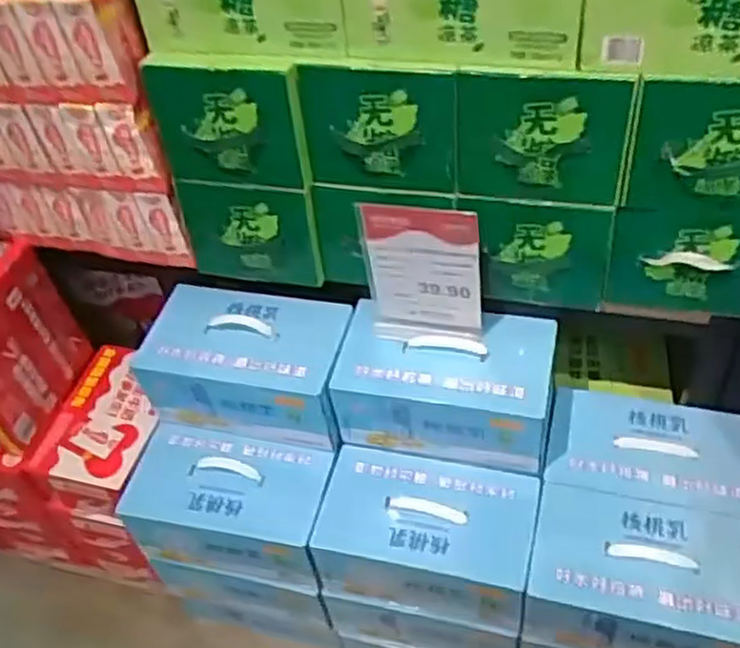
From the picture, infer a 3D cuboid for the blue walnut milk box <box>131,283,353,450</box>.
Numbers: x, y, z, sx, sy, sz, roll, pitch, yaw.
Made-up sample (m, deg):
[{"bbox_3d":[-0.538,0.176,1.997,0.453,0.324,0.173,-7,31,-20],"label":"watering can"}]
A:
[{"bbox_3d":[-0.175,0.059,1.128,0.269,0.162,0.165,4,48,11],"label":"blue walnut milk box"}]

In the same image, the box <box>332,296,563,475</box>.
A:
[{"bbox_3d":[0.106,0.089,1.080,0.277,0.151,0.166,5,48,11],"label":"box"}]

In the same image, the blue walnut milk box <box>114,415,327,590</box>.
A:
[{"bbox_3d":[-0.197,0.267,1.134,0.276,0.144,0.153,7,48,13],"label":"blue walnut milk box"}]

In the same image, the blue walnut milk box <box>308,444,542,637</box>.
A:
[{"bbox_3d":[0.082,0.299,1.082,0.278,0.146,0.164,7,48,13],"label":"blue walnut milk box"}]

